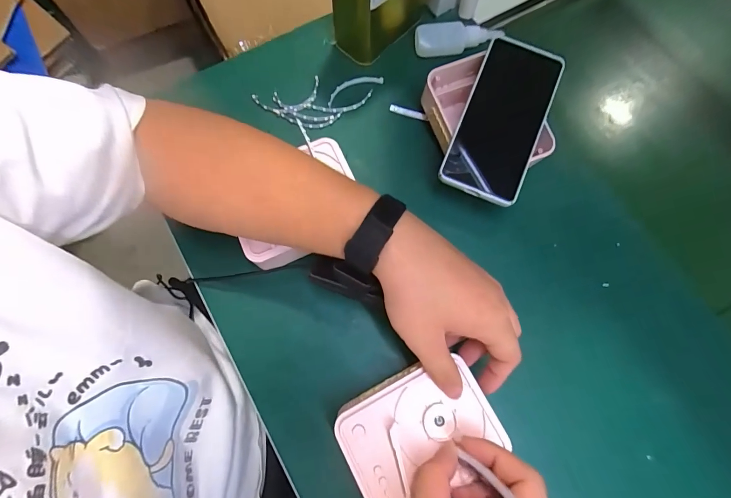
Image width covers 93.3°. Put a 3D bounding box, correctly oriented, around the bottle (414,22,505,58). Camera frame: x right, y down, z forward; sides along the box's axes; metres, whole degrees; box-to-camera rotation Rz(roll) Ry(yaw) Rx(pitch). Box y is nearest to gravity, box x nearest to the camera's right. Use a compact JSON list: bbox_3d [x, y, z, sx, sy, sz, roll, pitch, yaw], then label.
[{"bbox_3d":[0.113,-0.258,0.425,0.103,0.019,0.033,-4,74,-1],"label":"bottle"}]

